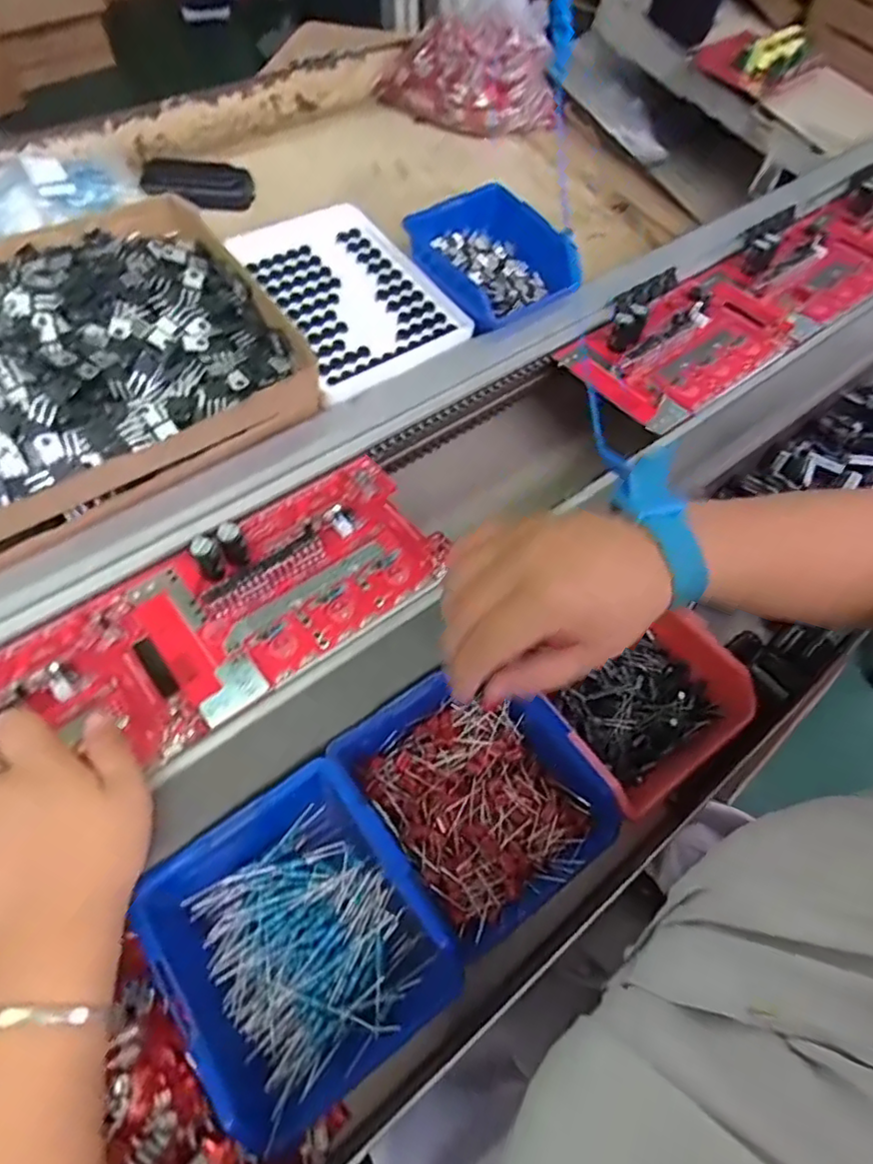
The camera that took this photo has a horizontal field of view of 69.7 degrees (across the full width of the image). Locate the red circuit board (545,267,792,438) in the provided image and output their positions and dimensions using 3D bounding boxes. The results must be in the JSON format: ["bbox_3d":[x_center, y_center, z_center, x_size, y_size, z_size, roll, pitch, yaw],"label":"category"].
[{"bbox_3d":[0.222,-0.220,0.562,0.212,0.041,0.131,-33,62,-18],"label":"red circuit board"}]

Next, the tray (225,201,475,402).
[{"bbox_3d":[-0.077,-0.256,0.555,0.142,0.015,0.200,-32,72,-19],"label":"tray"}]

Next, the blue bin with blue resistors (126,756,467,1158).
[{"bbox_3d":[-0.068,0.178,0.316,0.121,0.053,0.131,-32,61,-17],"label":"blue bin with blue resistors"}]

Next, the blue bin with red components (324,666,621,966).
[{"bbox_3d":[0.025,0.116,0.356,0.112,0.045,0.129,-32,61,-18],"label":"blue bin with red components"}]

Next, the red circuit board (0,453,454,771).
[{"bbox_3d":[-0.175,0.038,0.382,0.389,0.037,0.130,-31,61,-21],"label":"red circuit board"}]

